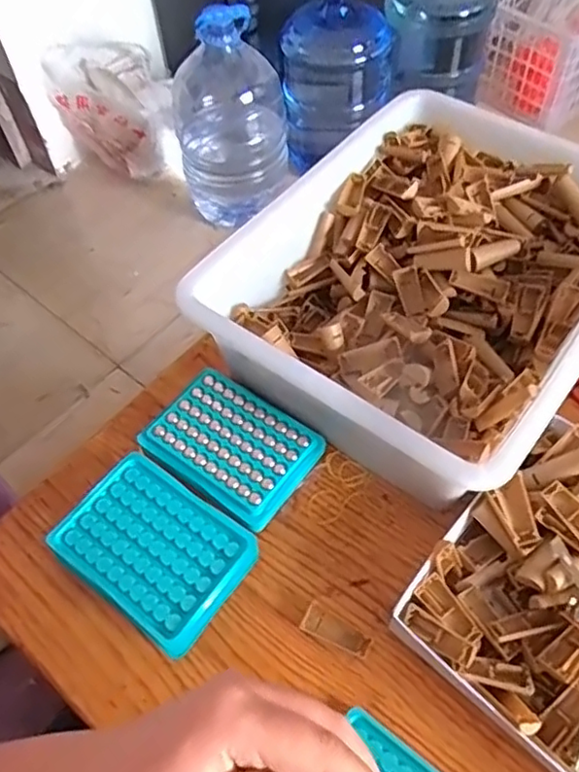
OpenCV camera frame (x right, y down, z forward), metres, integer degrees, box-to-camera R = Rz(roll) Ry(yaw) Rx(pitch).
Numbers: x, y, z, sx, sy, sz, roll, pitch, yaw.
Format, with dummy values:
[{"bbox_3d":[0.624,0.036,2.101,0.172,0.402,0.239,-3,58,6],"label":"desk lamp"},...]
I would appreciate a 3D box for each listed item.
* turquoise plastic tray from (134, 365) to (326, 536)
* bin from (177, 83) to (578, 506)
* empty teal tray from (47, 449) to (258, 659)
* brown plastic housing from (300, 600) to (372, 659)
[{"bbox_3d":[-0.048,0.051,0.522,0.127,0.034,0.097,32,63,21],"label":"turquoise plastic tray"},{"bbox_3d":[0.131,-0.098,0.544,0.281,0.089,0.359,32,63,21],"label":"bin"},{"bbox_3d":[-0.100,0.125,0.471,0.133,0.037,0.097,32,63,21],"label":"empty teal tray"},{"bbox_3d":[0.034,0.176,0.444,0.050,0.010,0.021,25,61,18],"label":"brown plastic housing"}]

